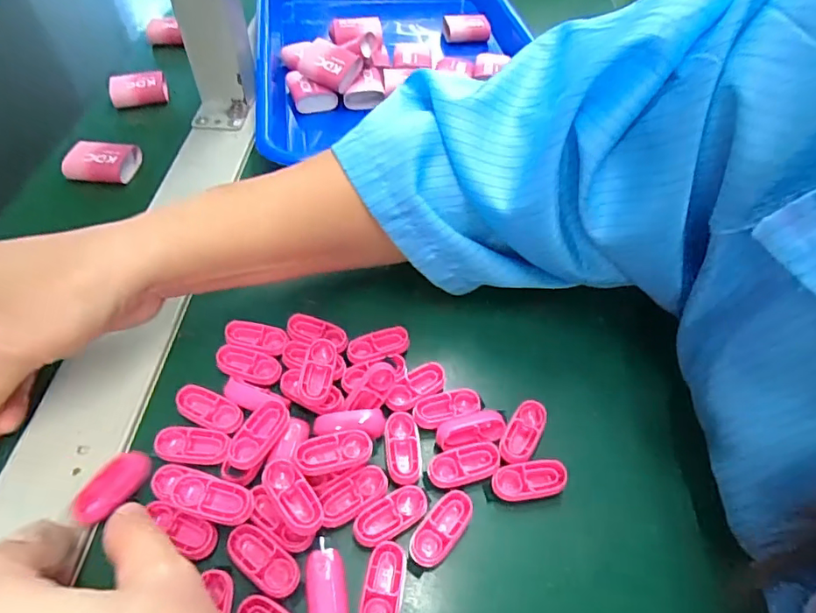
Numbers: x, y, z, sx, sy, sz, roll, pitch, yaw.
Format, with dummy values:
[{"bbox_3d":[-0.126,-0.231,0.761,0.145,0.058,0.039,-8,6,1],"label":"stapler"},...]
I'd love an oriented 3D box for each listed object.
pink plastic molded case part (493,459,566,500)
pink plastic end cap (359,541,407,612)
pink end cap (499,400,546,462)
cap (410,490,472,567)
[{"bbox_3d":[0.056,0.078,0.239,0.034,0.004,0.016,-5,51,-6],"label":"pink plastic molded case part"},{"bbox_3d":[-0.010,0.114,0.210,0.016,0.007,0.034,8,51,5],"label":"pink plastic end cap"},{"bbox_3d":[0.056,0.062,0.255,0.014,0.006,0.034,28,55,19],"label":"pink end cap"},{"bbox_3d":[0.015,0.096,0.225,0.015,0.005,0.035,32,57,22],"label":"cap"}]

